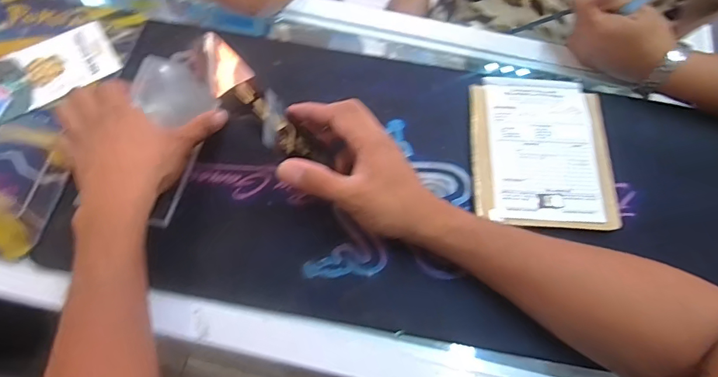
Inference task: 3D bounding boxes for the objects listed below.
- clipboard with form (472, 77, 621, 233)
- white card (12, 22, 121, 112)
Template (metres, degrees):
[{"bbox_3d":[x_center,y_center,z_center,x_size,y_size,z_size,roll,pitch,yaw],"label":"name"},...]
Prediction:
[{"bbox_3d":[0.189,-0.043,0.458,0.139,0.012,0.167,3,65,-1],"label":"clipboard with form"},{"bbox_3d":[-0.318,-0.139,0.485,0.095,0.006,0.084,-28,67,-14],"label":"white card"}]

